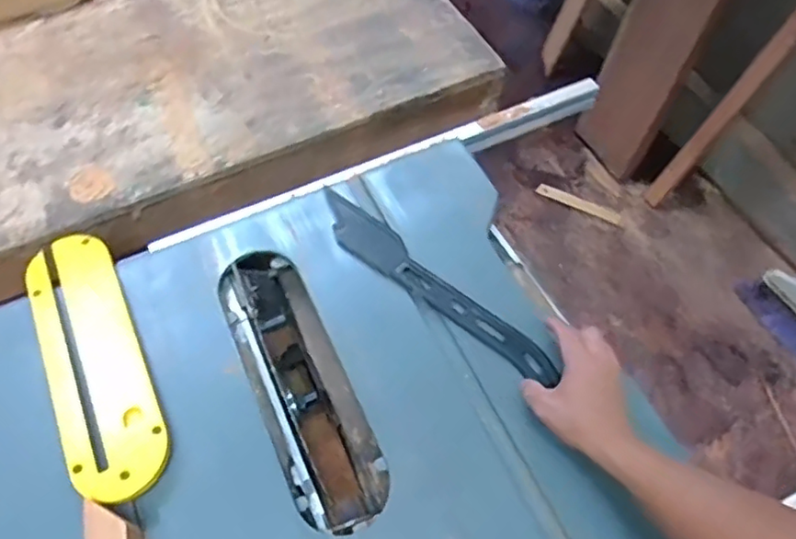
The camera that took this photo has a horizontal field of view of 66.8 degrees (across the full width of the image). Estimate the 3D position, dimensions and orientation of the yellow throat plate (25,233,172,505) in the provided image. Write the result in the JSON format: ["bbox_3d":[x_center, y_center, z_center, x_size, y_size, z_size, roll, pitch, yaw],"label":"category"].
[{"bbox_3d":[-0.339,0.092,0.669,0.097,0.009,0.345,-23,57,-18],"label":"yellow throat plate"}]

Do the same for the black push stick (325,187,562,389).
[{"bbox_3d":[0.035,0.016,0.721,0.353,0.008,0.054,38,63,22],"label":"black push stick"}]

